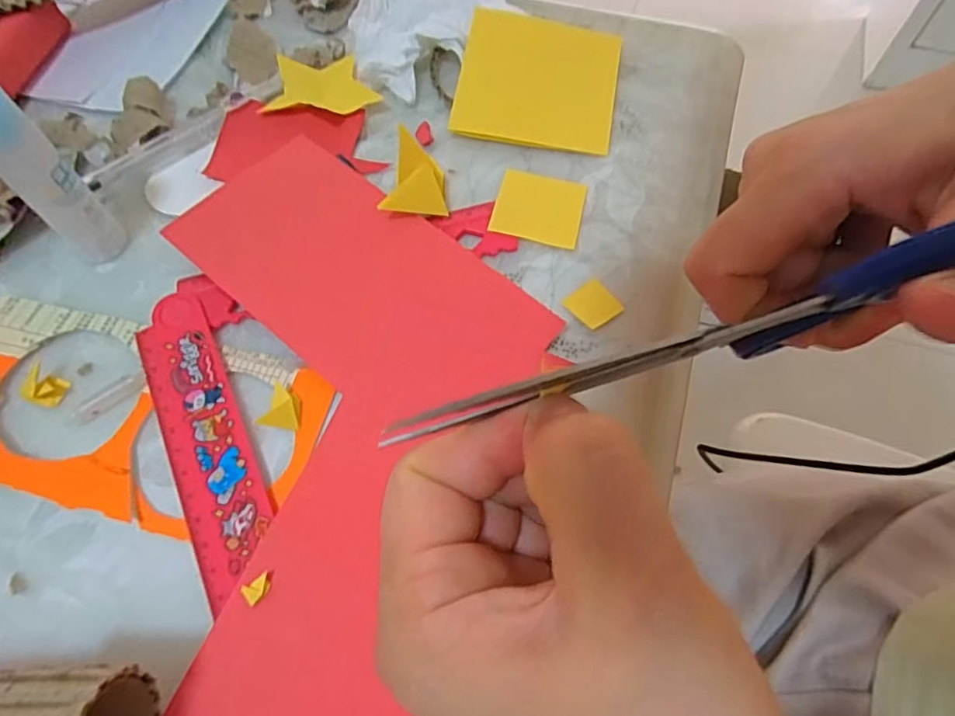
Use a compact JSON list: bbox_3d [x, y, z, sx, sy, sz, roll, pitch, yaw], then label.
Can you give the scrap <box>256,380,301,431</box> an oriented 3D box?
[{"bbox_3d":[-0.079,0.020,0.234,0.013,0.007,0.017,1,63,2],"label":"scrap"}]

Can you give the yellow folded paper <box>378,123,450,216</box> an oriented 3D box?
[{"bbox_3d":[-0.027,-0.082,0.269,0.030,0.008,0.036,15,80,-25],"label":"yellow folded paper"}]

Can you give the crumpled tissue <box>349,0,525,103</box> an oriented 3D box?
[{"bbox_3d":[-0.034,-0.199,0.338,0.077,0.016,0.111,36,69,18],"label":"crumpled tissue"}]

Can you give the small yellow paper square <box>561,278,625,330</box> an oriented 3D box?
[{"bbox_3d":[0.052,-0.024,0.259,0.020,0.004,0.020,-34,67,-15],"label":"small yellow paper square"}]

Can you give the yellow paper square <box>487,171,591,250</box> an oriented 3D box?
[{"bbox_3d":[0.030,-0.073,0.282,0.041,0.007,0.040,12,64,8],"label":"yellow paper square"}]

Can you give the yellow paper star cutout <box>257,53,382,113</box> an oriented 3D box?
[{"bbox_3d":[-0.085,-0.148,0.316,0.058,0.012,0.036,-6,63,-2],"label":"yellow paper star cutout"}]

